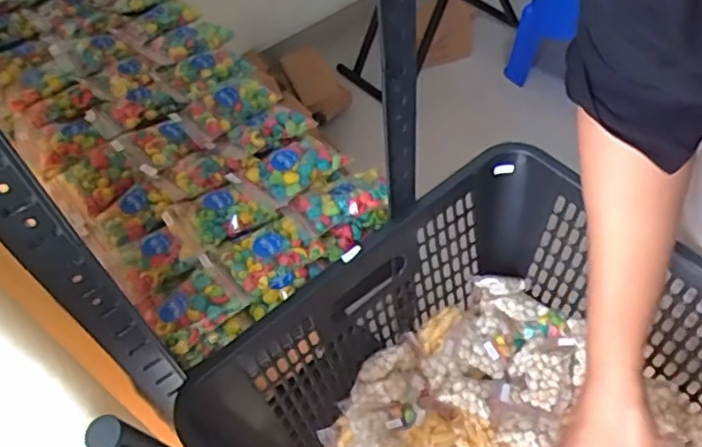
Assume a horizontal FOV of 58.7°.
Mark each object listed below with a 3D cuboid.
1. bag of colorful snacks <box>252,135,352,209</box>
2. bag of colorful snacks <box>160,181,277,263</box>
[{"bbox_3d":[-0.060,-0.059,0.650,0.060,0.027,0.094,33,63,25],"label":"bag of colorful snacks"},{"bbox_3d":[-0.136,-0.011,0.630,0.094,0.030,0.065,-30,57,-16],"label":"bag of colorful snacks"}]

